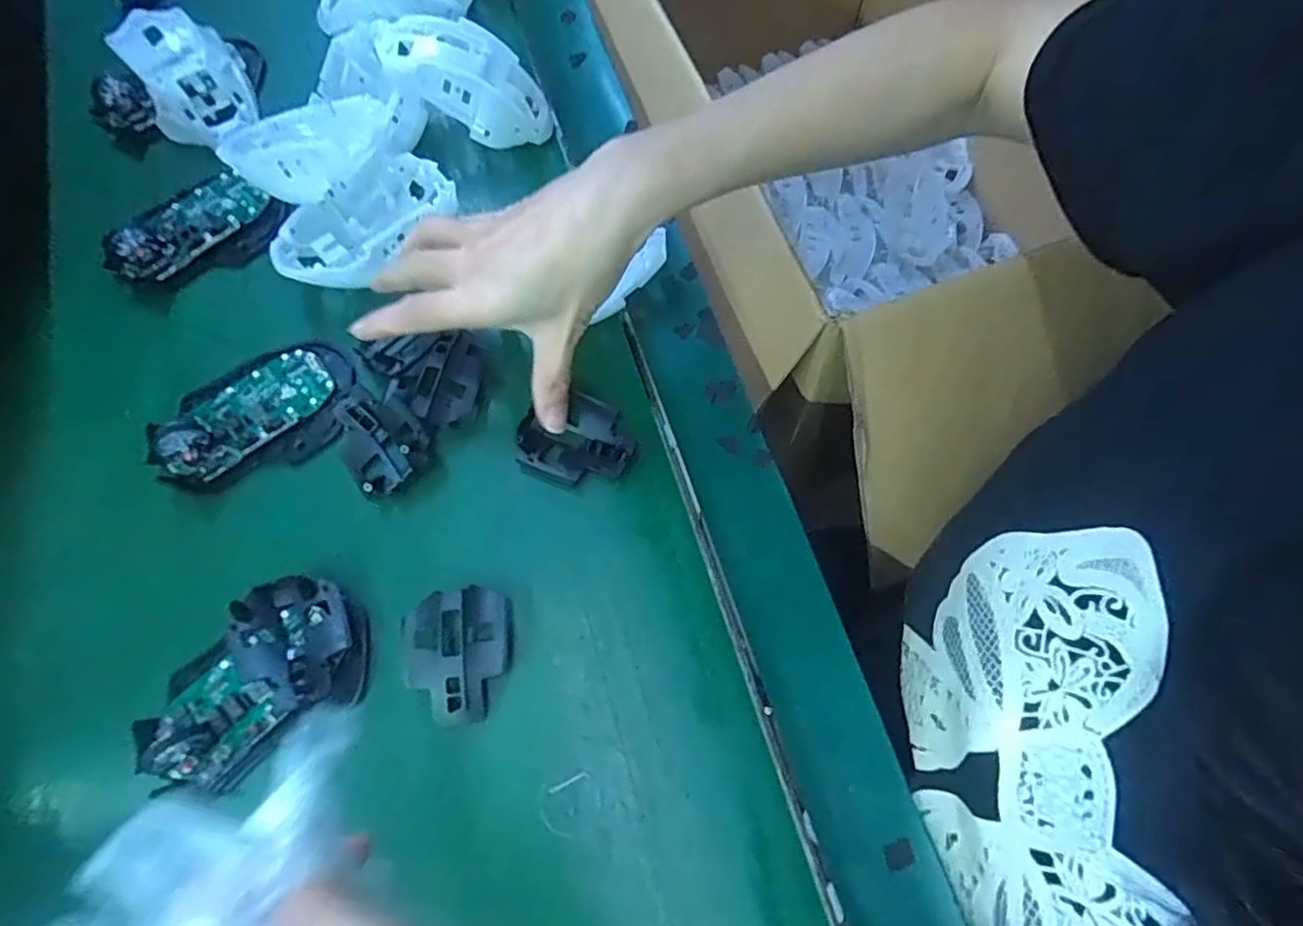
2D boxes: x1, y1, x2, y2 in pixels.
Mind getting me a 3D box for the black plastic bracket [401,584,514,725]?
[{"bbox_3d":[-0.098,0.098,0.325,0.054,0.019,0.064,-9,73,-1],"label":"black plastic bracket"}]

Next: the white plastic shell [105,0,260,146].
[{"bbox_3d":[-0.317,-0.266,0.432,0.069,0.041,0.104,-35,75,-8],"label":"white plastic shell"}]

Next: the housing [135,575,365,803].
[{"bbox_3d":[-0.200,0.112,0.320,0.109,0.027,0.069,-42,76,-10],"label":"housing"}]

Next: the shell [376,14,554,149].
[{"bbox_3d":[-0.125,-0.251,0.419,0.110,0.054,0.058,12,72,5],"label":"shell"}]

